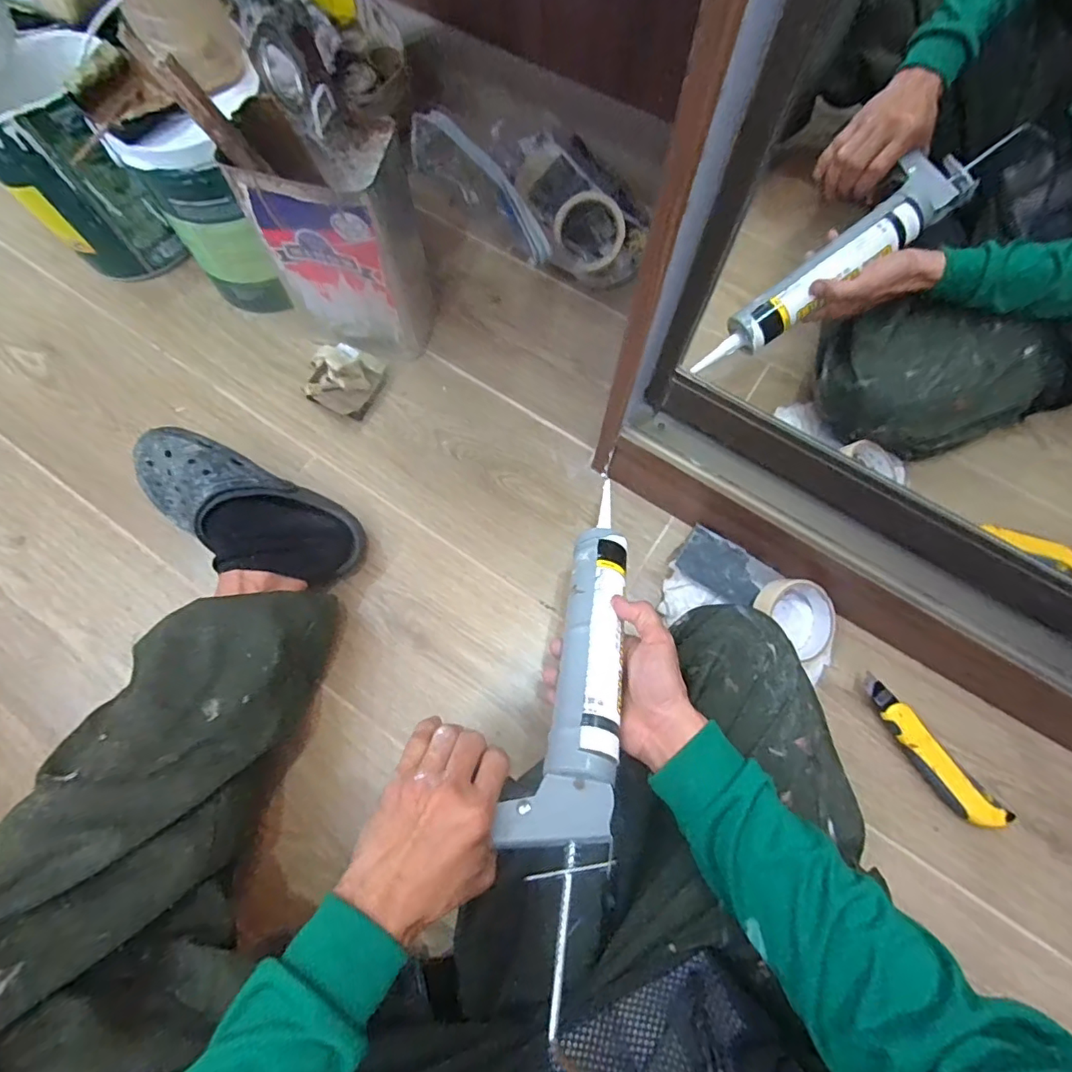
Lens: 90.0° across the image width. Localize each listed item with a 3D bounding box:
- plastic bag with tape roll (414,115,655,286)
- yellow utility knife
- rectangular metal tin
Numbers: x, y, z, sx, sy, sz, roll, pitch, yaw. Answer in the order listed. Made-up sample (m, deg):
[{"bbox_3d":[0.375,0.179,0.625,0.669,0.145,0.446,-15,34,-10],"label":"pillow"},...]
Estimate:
[{"bbox_3d":[-0.006,-0.463,0.722,0.185,0.140,0.311,-37,75,-13],"label":"plastic bag with tape roll"},{"bbox_3d":[0.396,0.221,0.541,0.038,0.026,0.172,-37,75,-13],"label":"yellow utility knife"},{"bbox_3d":[-0.215,-0.331,0.616,0.155,0.242,0.113,12,71,3],"label":"rectangular metal tin"}]

